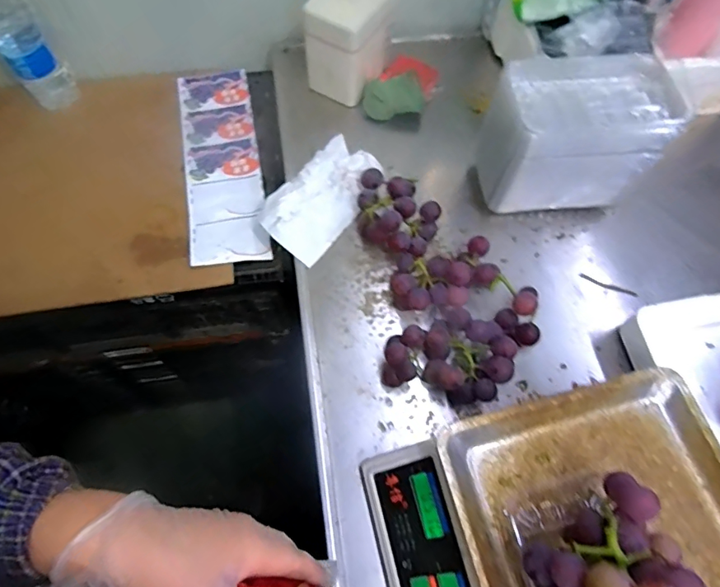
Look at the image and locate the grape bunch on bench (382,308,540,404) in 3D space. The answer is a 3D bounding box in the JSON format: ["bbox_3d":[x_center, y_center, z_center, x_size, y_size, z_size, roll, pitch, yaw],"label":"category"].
[{"bbox_3d":[0.123,0.067,0.543,0.178,0.058,0.113,-26,67,-10],"label":"grape bunch on bench"}]

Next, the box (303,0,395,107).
[{"bbox_3d":[-0.013,-0.369,0.701,0.084,0.144,0.126,31,71,13],"label":"box"}]

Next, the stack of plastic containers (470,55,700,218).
[{"bbox_3d":[0.264,-0.193,0.609,0.198,0.159,0.127,-1,65,2],"label":"stack of plastic containers"}]

